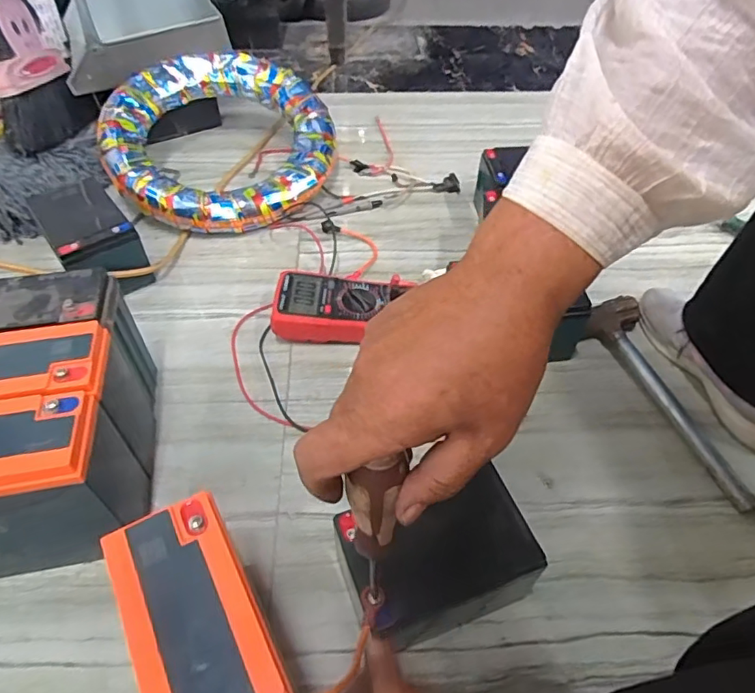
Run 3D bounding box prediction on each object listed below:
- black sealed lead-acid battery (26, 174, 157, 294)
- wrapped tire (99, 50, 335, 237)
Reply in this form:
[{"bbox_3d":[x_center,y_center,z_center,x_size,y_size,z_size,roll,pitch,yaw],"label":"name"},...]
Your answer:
[{"bbox_3d":[-0.413,-0.153,0.776,0.100,0.114,0.160,-31,56,-25],"label":"black sealed lead-acid battery"},{"bbox_3d":[-0.270,-0.360,0.928,0.376,0.066,0.379,-13,66,-13],"label":"wrapped tire"}]

